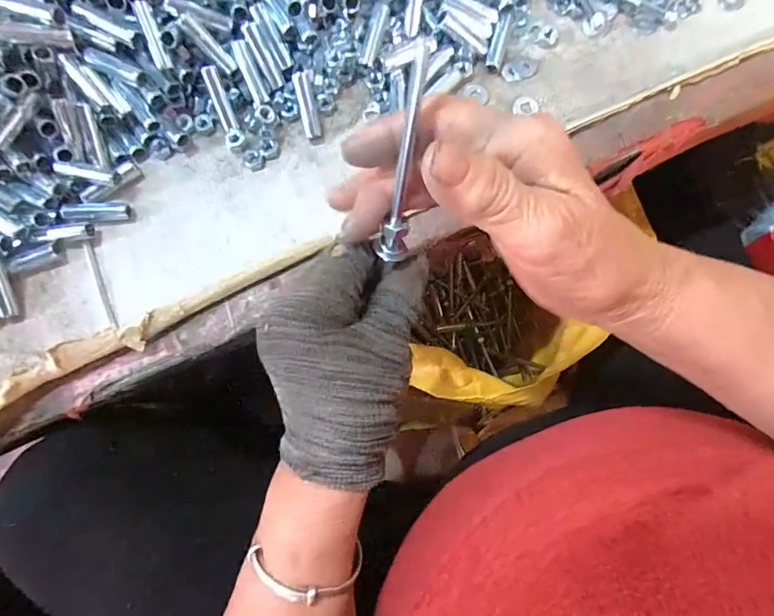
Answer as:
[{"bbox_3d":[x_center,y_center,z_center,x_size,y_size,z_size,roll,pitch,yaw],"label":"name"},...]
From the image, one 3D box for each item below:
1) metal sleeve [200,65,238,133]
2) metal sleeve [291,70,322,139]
[{"bbox_3d":[-0.116,-0.146,0.323,0.011,0.009,0.043,-18,111,-2],"label":"metal sleeve"},{"bbox_3d":[-0.056,-0.143,0.327,0.012,0.011,0.044,-12,106,-1],"label":"metal sleeve"}]

